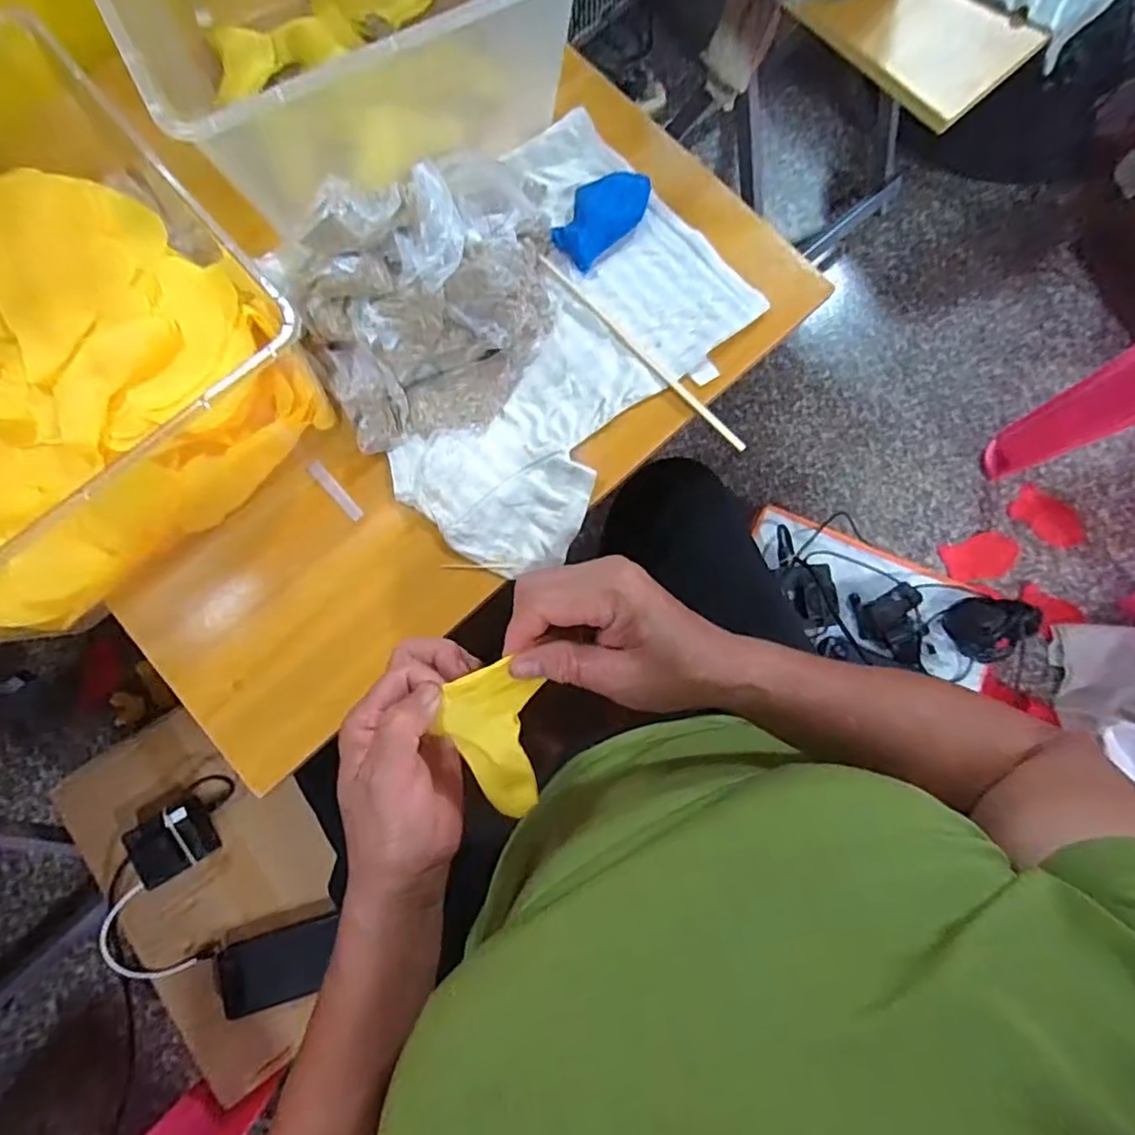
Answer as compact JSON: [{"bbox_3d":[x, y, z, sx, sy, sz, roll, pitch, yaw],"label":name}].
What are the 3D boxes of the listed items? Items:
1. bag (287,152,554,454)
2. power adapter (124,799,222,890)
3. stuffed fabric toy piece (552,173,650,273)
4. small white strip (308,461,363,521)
[{"bbox_3d":[-0.092,-0.203,0.436,0.210,0.103,0.159,-30,81,-6],"label":"bag"},{"bbox_3d":[-0.460,0.319,0.696,0.088,0.027,0.068,-28,81,-6],"label":"power adapter"},{"bbox_3d":[0.029,-0.291,0.490,0.049,0.025,0.090,39,81,6],"label":"stuffed fabric toy piece"},{"bbox_3d":[-0.179,-0.059,0.465,0.011,0.004,0.059,-42,82,-8],"label":"small white strip"}]

